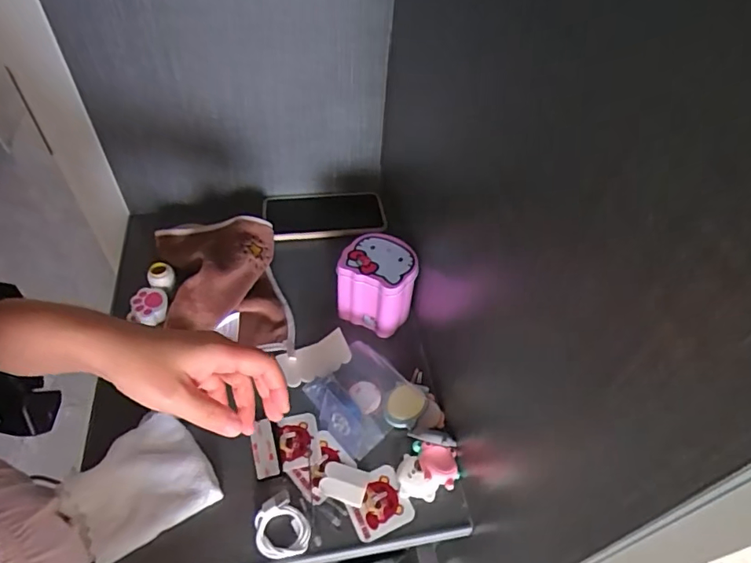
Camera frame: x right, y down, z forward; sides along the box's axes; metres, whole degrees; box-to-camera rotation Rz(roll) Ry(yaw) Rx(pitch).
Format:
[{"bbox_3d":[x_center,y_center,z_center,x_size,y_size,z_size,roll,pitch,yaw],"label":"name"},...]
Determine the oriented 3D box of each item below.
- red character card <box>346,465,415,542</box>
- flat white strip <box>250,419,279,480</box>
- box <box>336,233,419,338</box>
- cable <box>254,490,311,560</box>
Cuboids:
[{"bbox_3d":[0.002,0.213,0.480,0.055,0.007,0.056,-18,55,-17],"label":"red character card"},{"bbox_3d":[-0.112,0.167,0.499,0.021,0.006,0.058,-13,52,-13],"label":"flat white strip"},{"bbox_3d":[0.003,0.005,0.592,0.084,0.093,0.076,17,51,11],"label":"box"},{"bbox_3d":[-0.085,0.220,0.449,0.046,0.024,0.051,-22,55,-20],"label":"cable"}]

